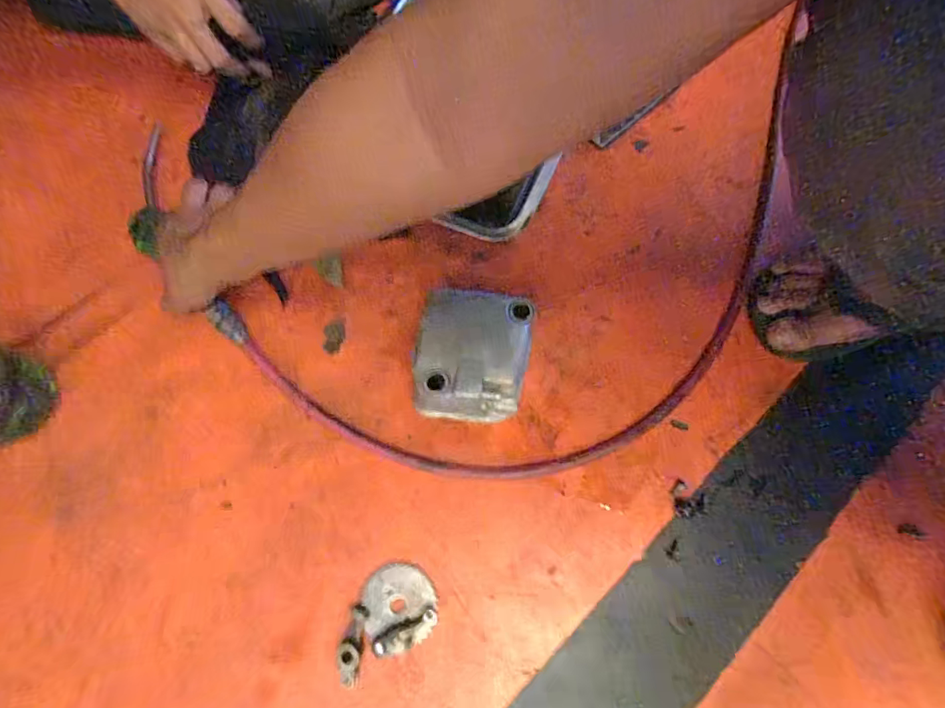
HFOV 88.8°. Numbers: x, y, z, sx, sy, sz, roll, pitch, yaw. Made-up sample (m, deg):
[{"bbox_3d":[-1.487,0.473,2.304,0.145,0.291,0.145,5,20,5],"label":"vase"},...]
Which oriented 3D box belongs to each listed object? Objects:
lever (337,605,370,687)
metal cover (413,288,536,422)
[{"bbox_3d":[-0.092,0.223,0.370,0.017,0.014,0.053,8,70,4],"label":"lever"},{"bbox_3d":[0.004,0.001,0.432,0.101,0.054,0.110,7,70,3],"label":"metal cover"}]

